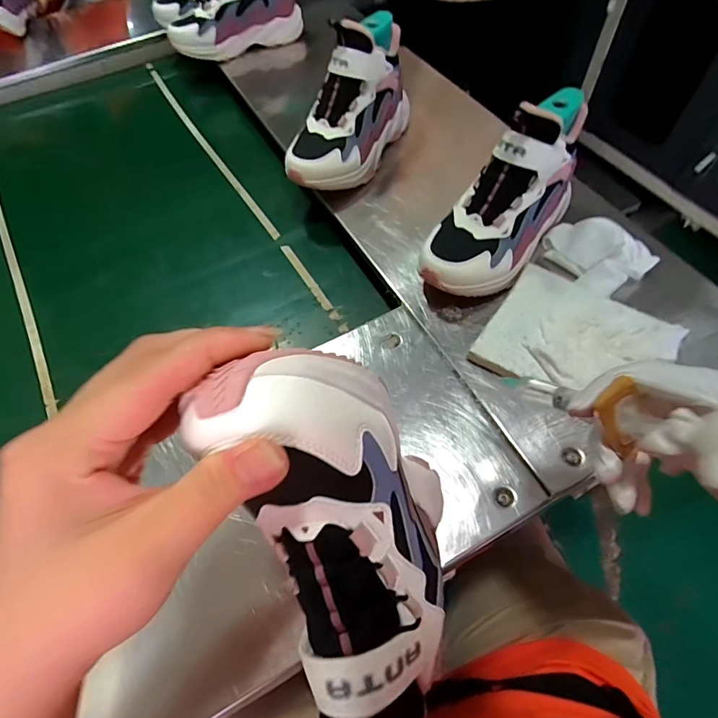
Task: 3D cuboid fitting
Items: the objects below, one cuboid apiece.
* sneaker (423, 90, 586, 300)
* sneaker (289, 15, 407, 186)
[{"bbox_3d":[0.149,-0.163,0.442,0.093,0.143,0.209,31,66,20],"label":"sneaker"},{"bbox_3d":[-0.010,-0.317,0.537,0.082,0.131,0.204,22,64,16],"label":"sneaker"}]

